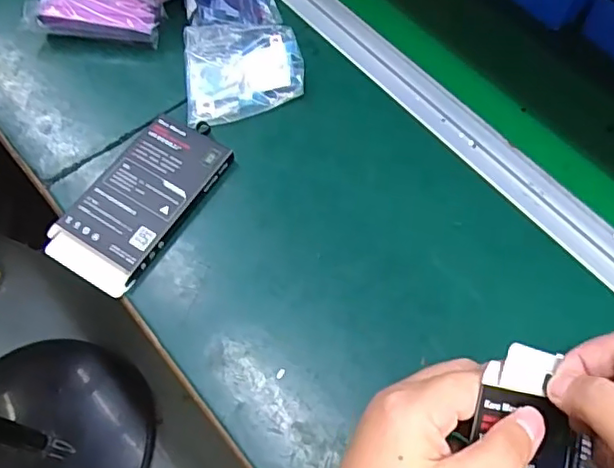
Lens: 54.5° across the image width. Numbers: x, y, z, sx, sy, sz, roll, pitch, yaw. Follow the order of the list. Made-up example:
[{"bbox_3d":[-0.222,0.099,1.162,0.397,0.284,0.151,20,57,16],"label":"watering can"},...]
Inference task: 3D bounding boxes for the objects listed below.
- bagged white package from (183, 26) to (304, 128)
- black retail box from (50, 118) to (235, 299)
[{"bbox_3d":[-0.057,-0.149,0.539,0.104,0.016,0.104,-6,63,-3],"label":"bagged white package"},{"bbox_3d":[-0.133,-0.029,0.481,0.077,0.020,0.151,29,66,14],"label":"black retail box"}]

